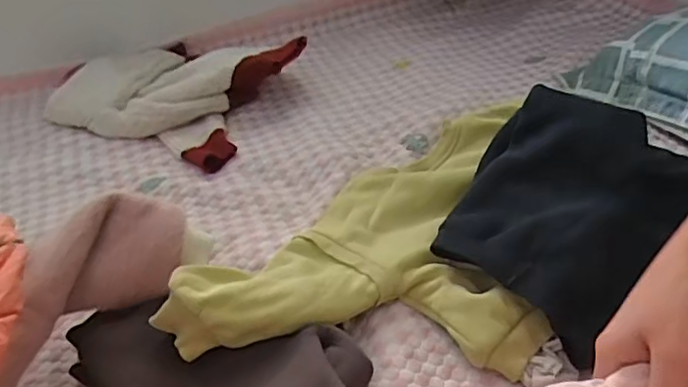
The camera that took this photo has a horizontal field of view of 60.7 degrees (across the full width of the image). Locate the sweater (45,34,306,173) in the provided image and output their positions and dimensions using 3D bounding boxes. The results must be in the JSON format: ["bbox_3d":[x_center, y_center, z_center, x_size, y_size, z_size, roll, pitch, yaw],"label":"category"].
[{"bbox_3d":[-0.296,-0.201,1.013,0.380,0.106,0.276,14,40,25],"label":"sweater"}]

